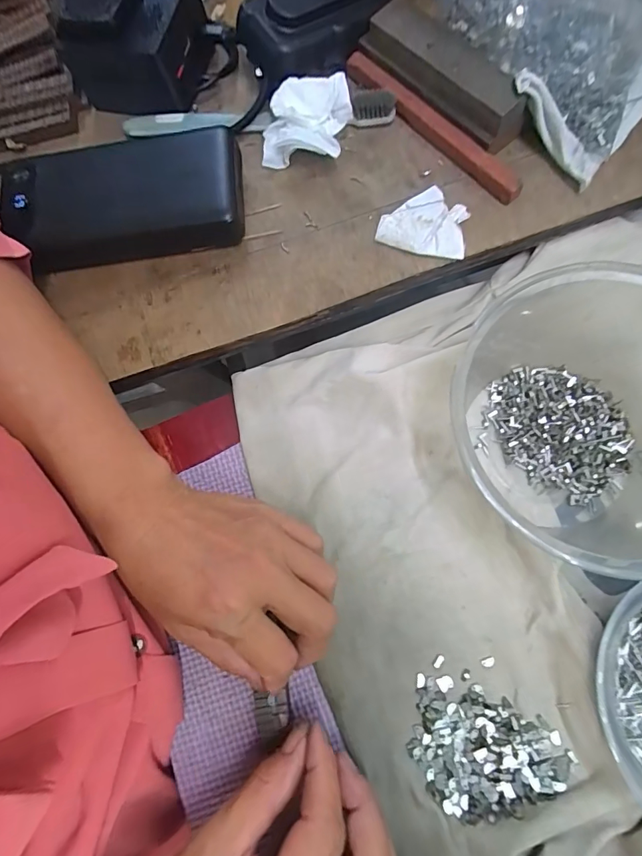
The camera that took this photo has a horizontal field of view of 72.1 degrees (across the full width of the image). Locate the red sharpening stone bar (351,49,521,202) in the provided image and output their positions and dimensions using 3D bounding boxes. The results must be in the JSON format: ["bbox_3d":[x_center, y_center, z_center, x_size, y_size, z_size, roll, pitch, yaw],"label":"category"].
[{"bbox_3d":[0.068,-0.192,0.277,0.013,0.013,0.145,-42,76,-4],"label":"red sharpening stone bar"}]

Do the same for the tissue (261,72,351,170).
[{"bbox_3d":[-0.009,-0.195,0.283,0.051,0.026,0.047,11,79,9],"label":"tissue"}]

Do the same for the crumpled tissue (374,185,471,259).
[{"bbox_3d":[0.062,-0.126,0.270,0.052,0.013,0.041,8,78,8],"label":"crumpled tissue"}]

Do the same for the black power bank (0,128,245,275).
[{"bbox_3d":[-0.125,-0.148,0.282,0.150,0.028,0.071,-7,77,5],"label":"black power bank"}]

